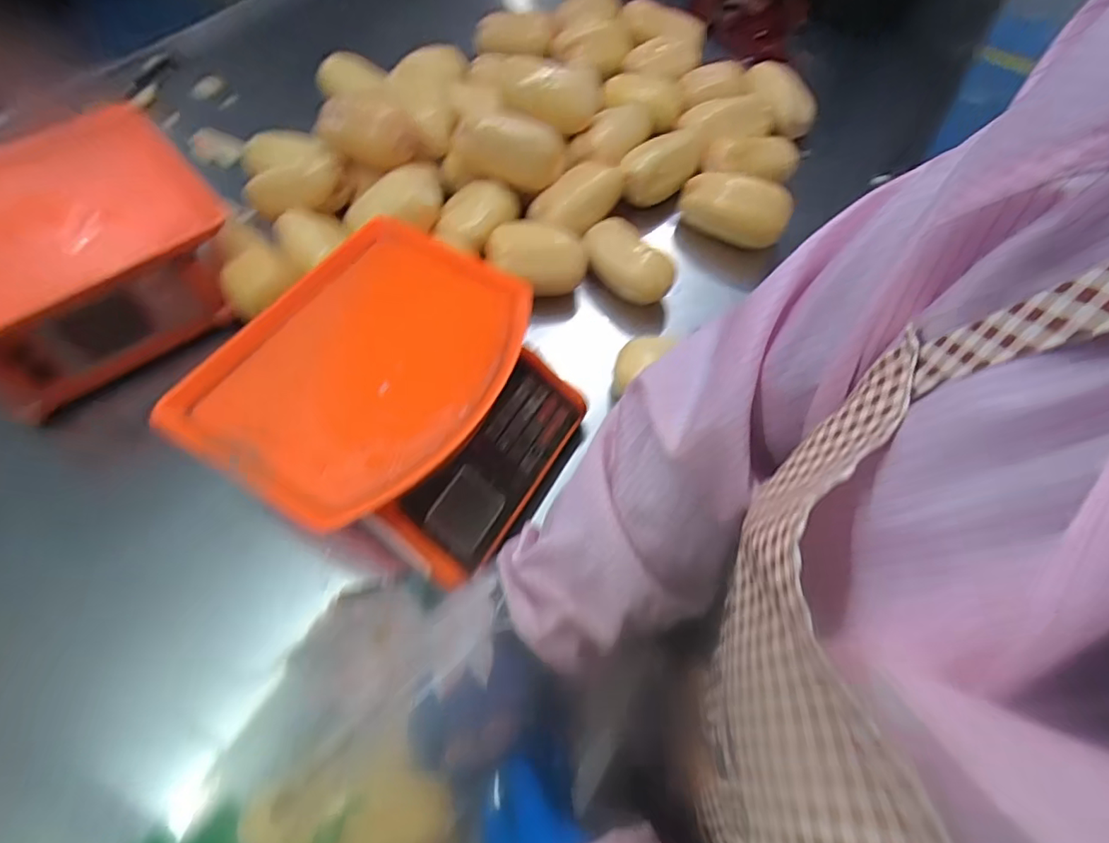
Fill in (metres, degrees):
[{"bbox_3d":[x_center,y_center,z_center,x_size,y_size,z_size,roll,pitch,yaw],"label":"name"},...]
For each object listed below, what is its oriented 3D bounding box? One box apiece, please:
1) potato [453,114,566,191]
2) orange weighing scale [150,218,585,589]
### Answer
[{"bbox_3d":[-0.058,-0.343,0.699,0.131,0.064,0.056,1,62,-3],"label":"potato"},{"bbox_3d":[-0.136,-0.021,0.527,0.287,0.121,0.288,27,63,11],"label":"orange weighing scale"}]

